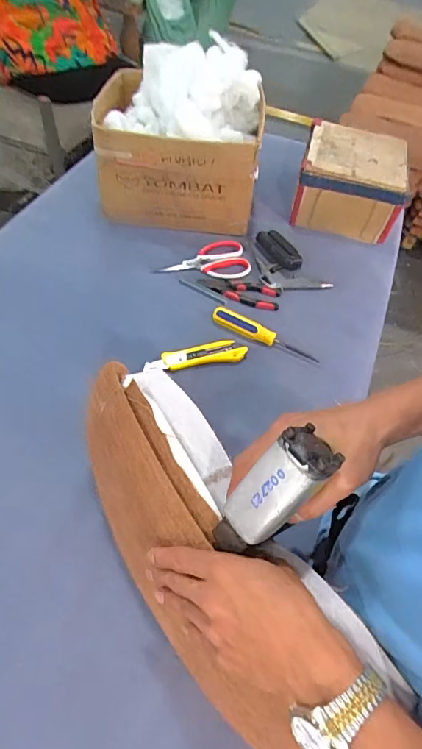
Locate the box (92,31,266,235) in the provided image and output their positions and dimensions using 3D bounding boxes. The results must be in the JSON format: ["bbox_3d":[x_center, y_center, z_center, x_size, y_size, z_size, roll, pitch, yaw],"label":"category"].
[{"bbox_3d":[-0.059,-0.436,0.831,0.308,0.275,0.202,12,54,3],"label":"box"}]

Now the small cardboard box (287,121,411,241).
[{"bbox_3d":[0.290,-0.409,0.935,0.208,0.138,0.196,11,54,2],"label":"small cardboard box"}]

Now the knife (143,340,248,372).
[{"bbox_3d":[-0.025,-0.026,0.711,0.163,0.026,0.038,-11,56,-13],"label":"knife"}]

